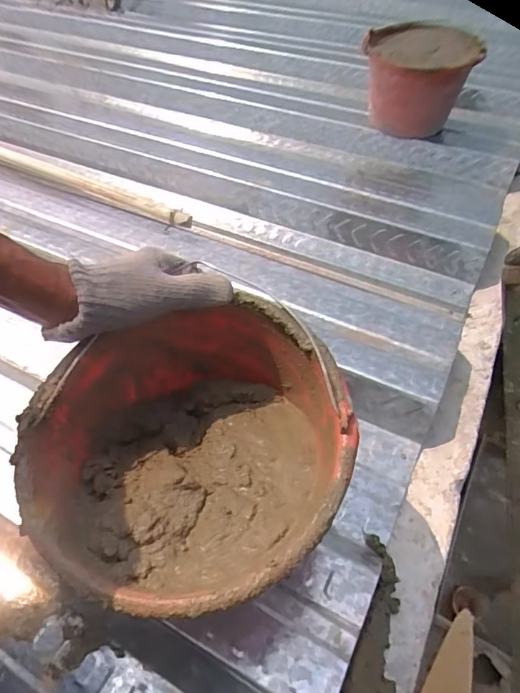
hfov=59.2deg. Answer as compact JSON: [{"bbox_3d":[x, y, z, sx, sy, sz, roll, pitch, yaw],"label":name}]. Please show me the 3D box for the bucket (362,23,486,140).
[{"bbox_3d":[0.314,-0.547,0.964,0.177,0.173,0.211,-1,50,1],"label":"bucket"}]

